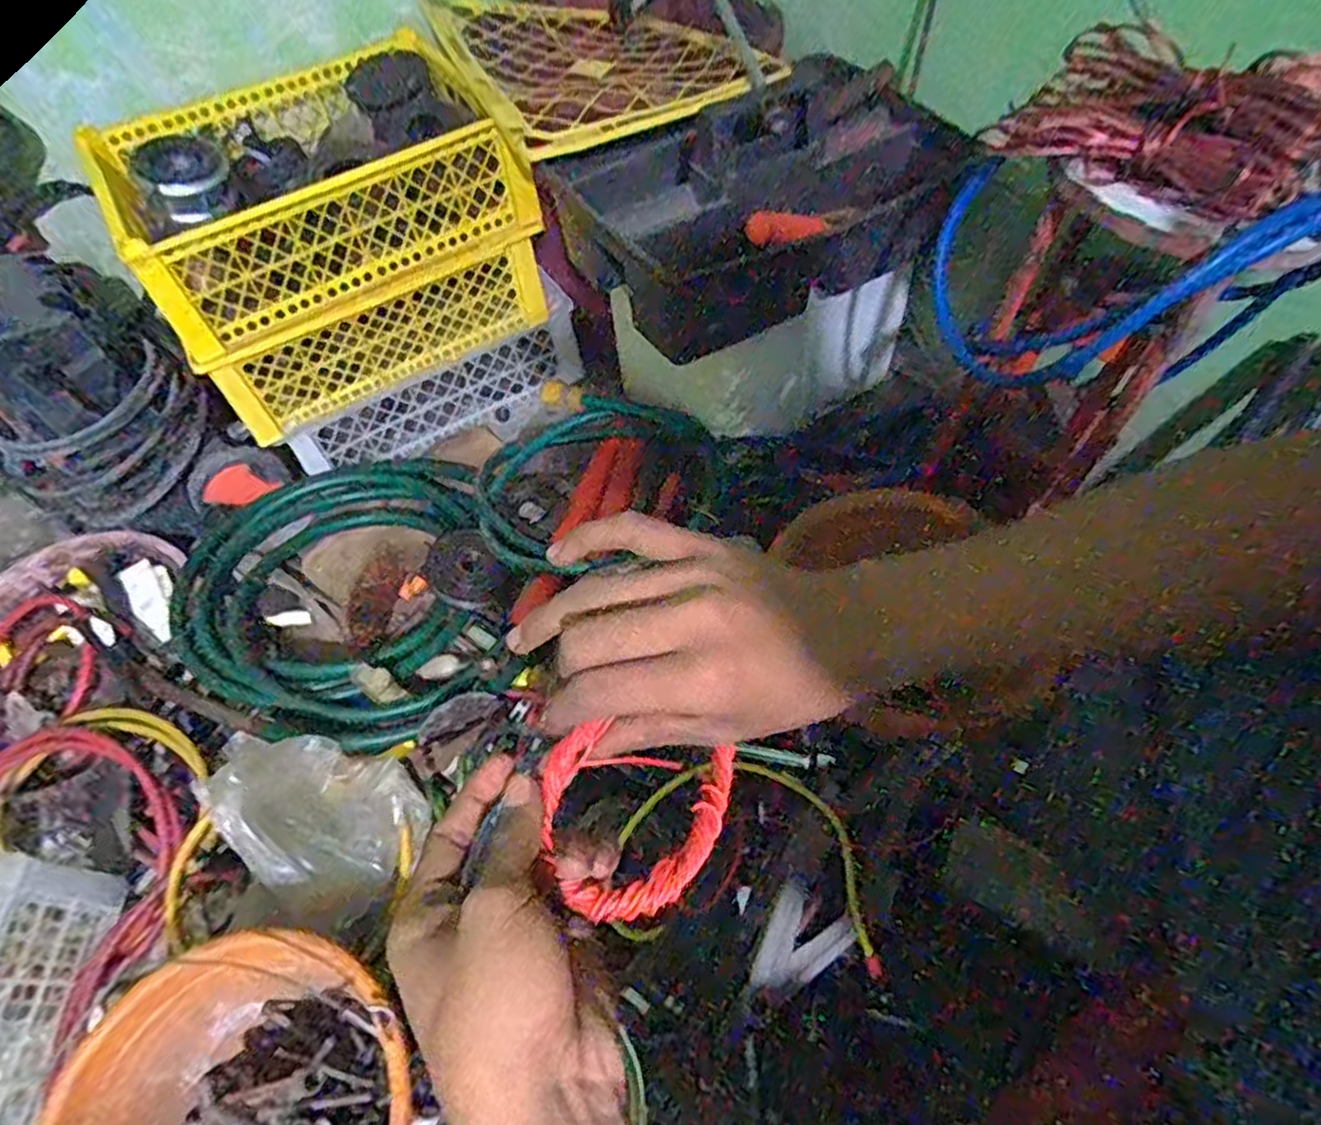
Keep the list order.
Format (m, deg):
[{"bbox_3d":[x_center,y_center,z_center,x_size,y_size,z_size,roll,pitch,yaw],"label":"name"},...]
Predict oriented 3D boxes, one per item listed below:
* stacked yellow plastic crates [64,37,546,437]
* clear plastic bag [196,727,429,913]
[{"bbox_3d":[-0.405,-0.410,0.936,0.413,0.266,0.314,-29,57,-15],"label":"stacked yellow plastic crates"},{"bbox_3d":[-0.314,0.220,0.674,0.161,0.116,0.138,34,64,25],"label":"clear plastic bag"}]

